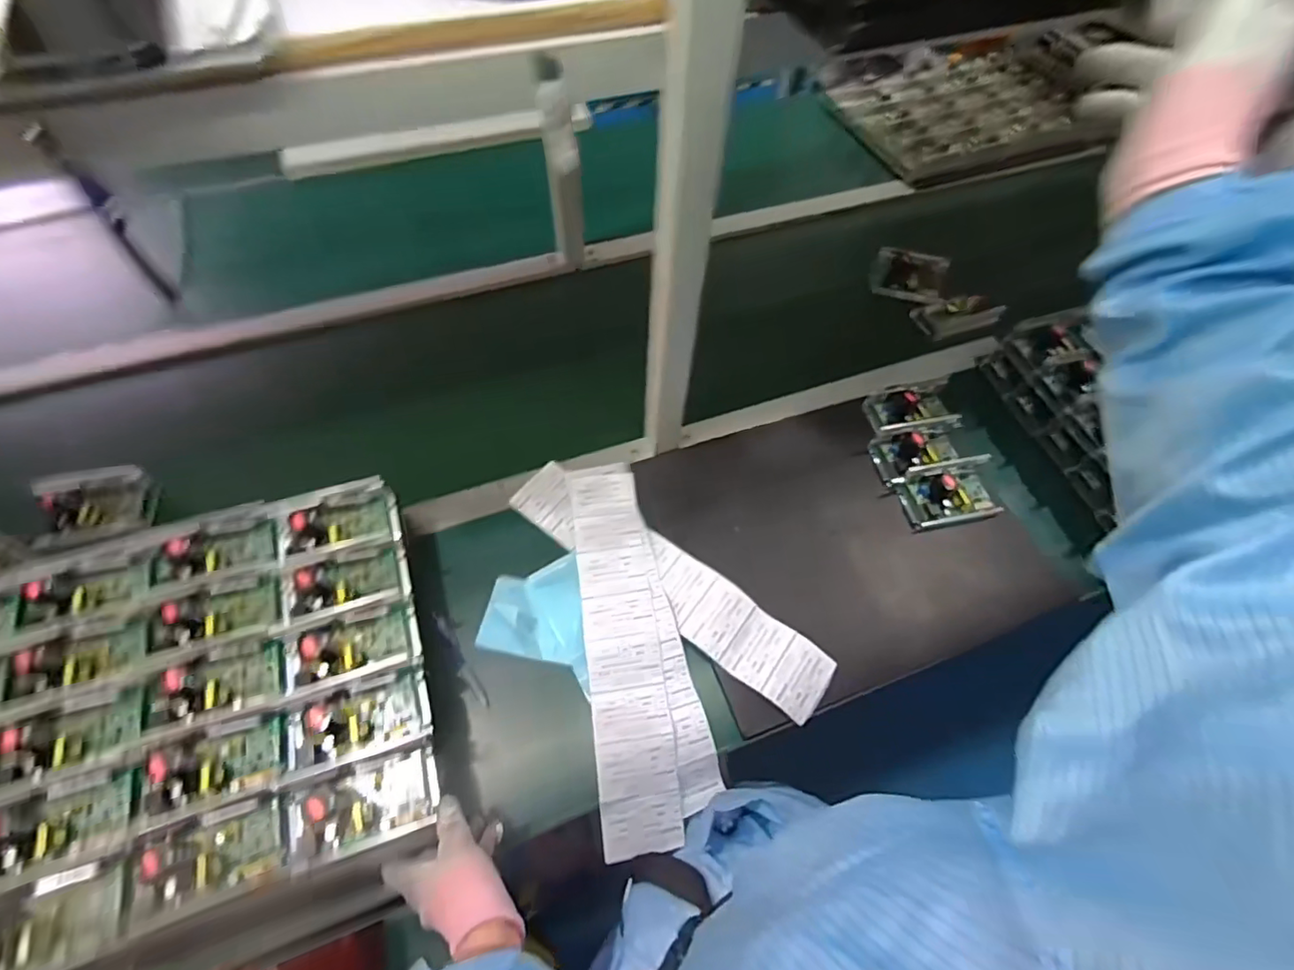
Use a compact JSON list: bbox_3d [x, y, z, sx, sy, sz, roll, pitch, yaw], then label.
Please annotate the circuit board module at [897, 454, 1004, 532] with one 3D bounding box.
[{"bbox_3d":[0.439,0.011,0.806,0.126,0.056,0.093,-7,62,-6],"label":"circuit board module"}]

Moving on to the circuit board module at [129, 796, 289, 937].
[{"bbox_3d":[-0.407,0.342,0.504,0.135,0.041,0.074,-16,63,-11],"label":"circuit board module"}]

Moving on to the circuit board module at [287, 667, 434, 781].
[{"bbox_3d":[-0.300,0.243,0.566,0.137,0.057,0.075,-18,64,-11],"label":"circuit board module"}]

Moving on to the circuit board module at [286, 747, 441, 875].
[{"bbox_3d":[-0.276,0.310,0.527,0.136,0.069,0.068,-19,64,-12],"label":"circuit board module"}]

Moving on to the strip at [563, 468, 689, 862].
[{"bbox_3d":[-0.034,0.183,0.707,0.093,0.008,0.482,-7,62,-6],"label":"strip"}]

